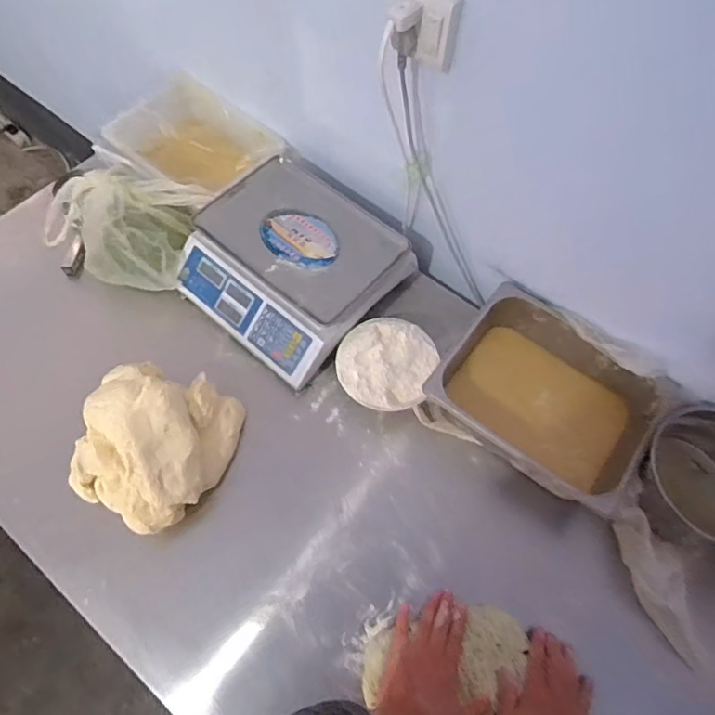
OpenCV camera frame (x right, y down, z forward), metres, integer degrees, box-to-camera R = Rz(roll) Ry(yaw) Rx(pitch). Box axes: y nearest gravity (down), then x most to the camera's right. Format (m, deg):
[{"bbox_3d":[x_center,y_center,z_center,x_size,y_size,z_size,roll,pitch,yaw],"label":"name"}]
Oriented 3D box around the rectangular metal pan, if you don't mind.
[{"bbox_3d":[0.308,0.069,0.856,0.333,0.106,0.260,34,66,14],"label":"rectangular metal pan"}]

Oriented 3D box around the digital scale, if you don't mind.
[{"bbox_3d":[-0.122,-0.170,0.937,0.356,0.102,0.318,37,67,15],"label":"digital scale"}]

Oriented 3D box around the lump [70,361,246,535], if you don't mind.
[{"bbox_3d":[-0.317,0.127,0.794,0.223,0.111,0.236,21,64,8],"label":"lump"}]

